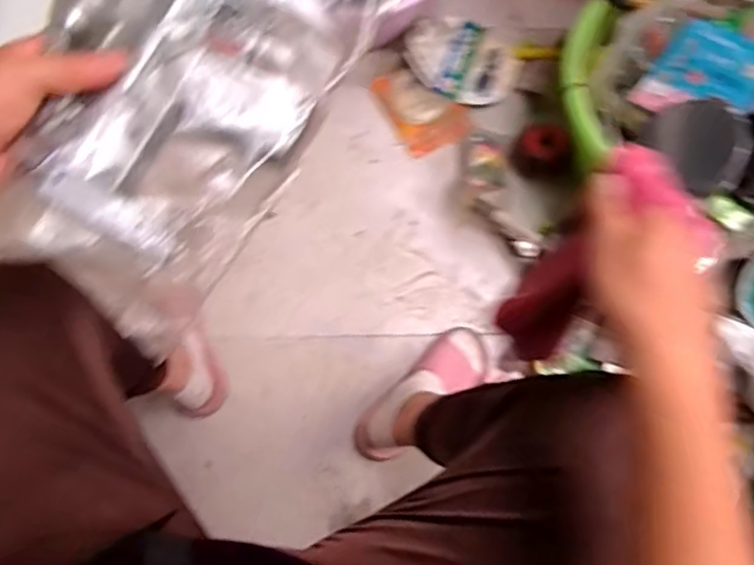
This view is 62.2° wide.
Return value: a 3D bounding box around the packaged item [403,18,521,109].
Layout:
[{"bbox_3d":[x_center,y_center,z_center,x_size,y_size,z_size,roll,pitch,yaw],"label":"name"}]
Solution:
[{"bbox_3d":[0.154,-0.409,1.140,0.203,0.034,0.159,24,72,6],"label":"packaged item"}]

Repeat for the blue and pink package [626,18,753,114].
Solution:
[{"bbox_3d":[0.463,-0.287,0.873,0.146,0.013,0.144,39,92,30],"label":"blue and pink package"}]

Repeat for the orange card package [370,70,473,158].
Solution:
[{"bbox_3d":[0.081,-0.315,1.126,0.130,0.011,0.157,-31,88,-8],"label":"orange card package"}]

